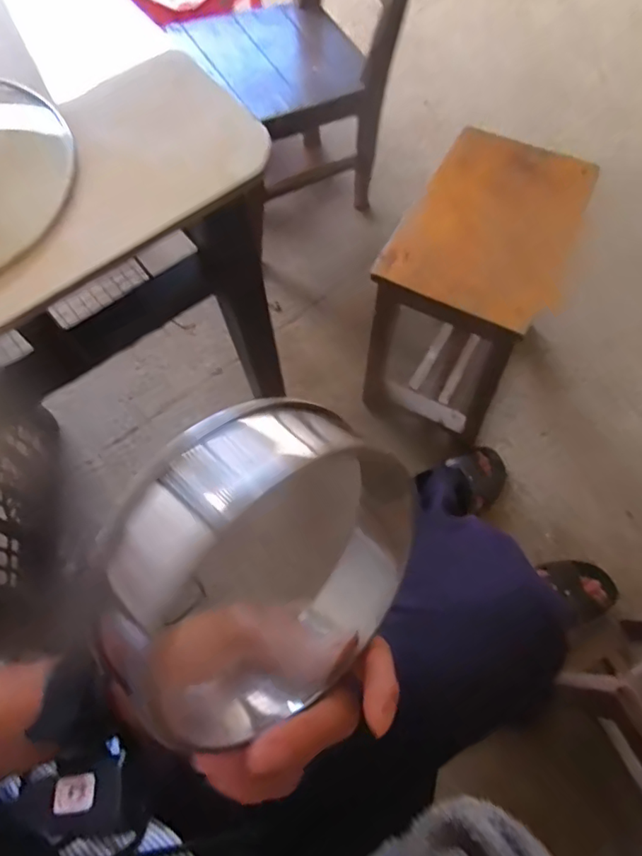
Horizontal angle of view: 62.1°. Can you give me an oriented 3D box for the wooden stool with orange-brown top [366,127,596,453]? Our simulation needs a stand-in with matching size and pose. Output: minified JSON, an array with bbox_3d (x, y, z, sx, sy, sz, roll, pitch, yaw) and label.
[{"bbox_3d":[0.238,-0.228,0.917,0.234,0.355,0.339,21,70,8],"label":"wooden stool with orange-brown top"}]

